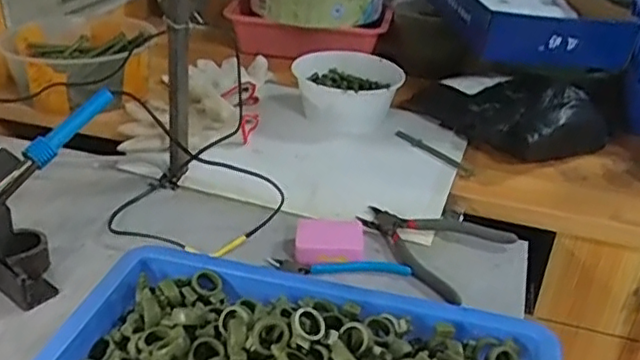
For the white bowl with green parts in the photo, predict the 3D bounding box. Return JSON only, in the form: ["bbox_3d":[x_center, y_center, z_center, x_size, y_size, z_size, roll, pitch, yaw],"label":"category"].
[{"bbox_3d":[0.040,-0.147,1.043,0.171,0.078,0.167,3,30,-2],"label":"white bowl with green parts"}]

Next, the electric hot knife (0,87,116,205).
[{"bbox_3d":[-0.313,0.004,0.641,0.028,0.027,0.285,19,54,25],"label":"electric hot knife"}]

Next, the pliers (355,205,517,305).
[{"bbox_3d":[0.127,0.066,0.751,0.164,0.027,0.137,26,37,34],"label":"pliers"}]

